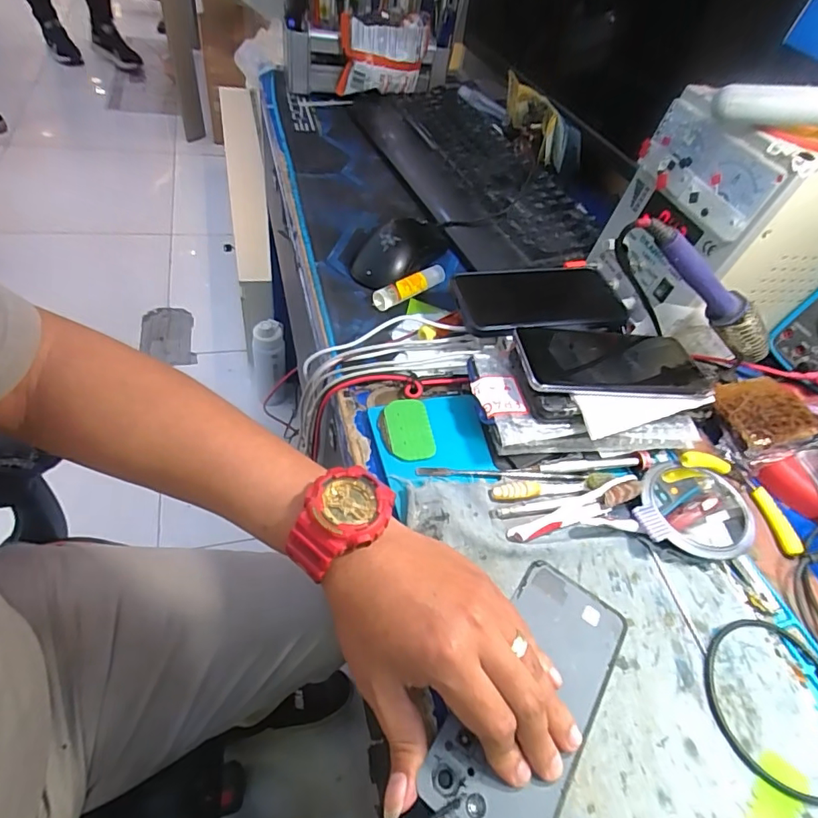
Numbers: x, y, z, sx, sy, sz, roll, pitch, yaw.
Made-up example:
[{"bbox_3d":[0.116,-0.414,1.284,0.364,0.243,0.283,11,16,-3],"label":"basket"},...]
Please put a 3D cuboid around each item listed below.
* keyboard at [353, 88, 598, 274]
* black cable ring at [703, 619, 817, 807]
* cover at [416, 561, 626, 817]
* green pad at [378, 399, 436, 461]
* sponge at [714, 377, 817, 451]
[{"bbox_3d":[0.077,-0.328,0.665,0.183,0.040,0.460,-10,55,-20],"label":"keyboard"},{"bbox_3d":[0.228,0.180,0.299,0.088,0.010,0.097,3,52,-10],"label":"black cable ring"},{"bbox_3d":[0.073,0.166,0.287,0.072,0.007,0.156,34,50,19],"label":"cover"},{"bbox_3d":[-0.002,0.017,0.394,0.042,0.008,0.056,-1,53,-14],"label":"green pad"},{"bbox_3d":[0.306,0.000,0.423,0.062,0.014,0.069,-7,55,-10],"label":"sponge"}]

